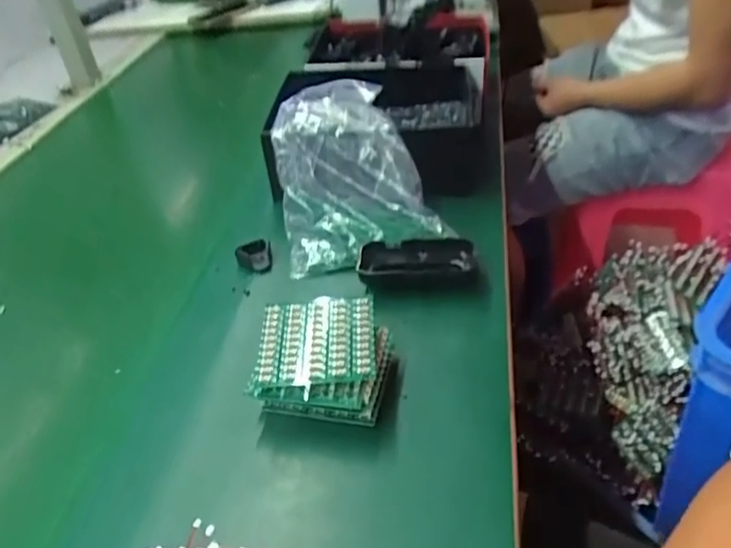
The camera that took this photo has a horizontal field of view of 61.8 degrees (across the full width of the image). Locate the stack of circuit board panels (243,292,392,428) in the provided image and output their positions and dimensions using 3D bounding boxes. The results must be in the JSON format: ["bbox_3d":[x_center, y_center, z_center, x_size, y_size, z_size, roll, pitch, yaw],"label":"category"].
[{"bbox_3d":[-0.032,0.064,0.469,0.100,0.045,0.089,3,41,9],"label":"stack of circuit board panels"}]

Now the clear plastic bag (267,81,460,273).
[{"bbox_3d":[-0.017,-0.112,0.632,0.152,0.114,0.183,-12,40,-8],"label":"clear plastic bag"}]

